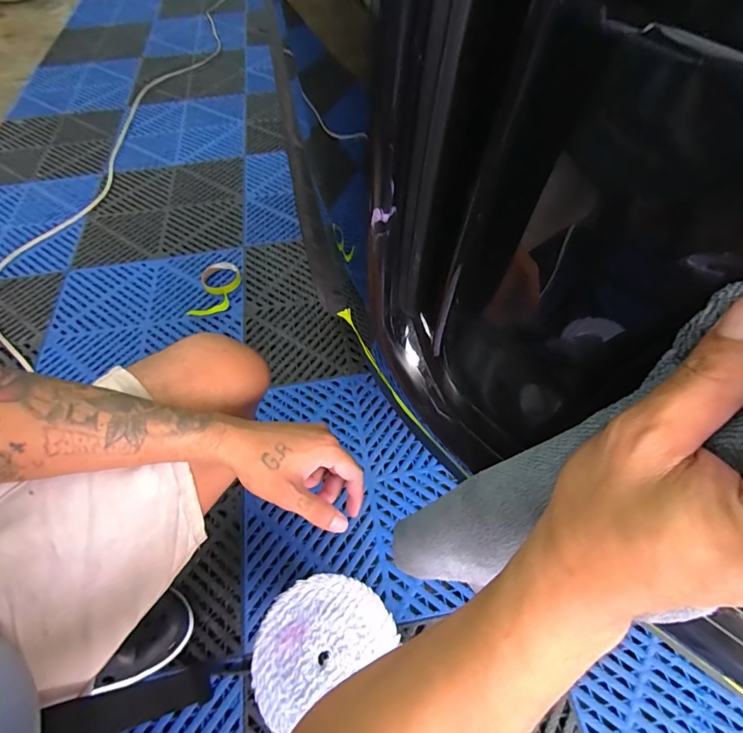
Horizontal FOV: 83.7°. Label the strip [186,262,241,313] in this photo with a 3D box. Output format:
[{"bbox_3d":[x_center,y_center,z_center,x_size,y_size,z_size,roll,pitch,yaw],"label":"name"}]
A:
[{"bbox_3d":[-0.339,-0.174,0.910,0.088,0.010,0.158,-1,55,2],"label":"strip"}]

